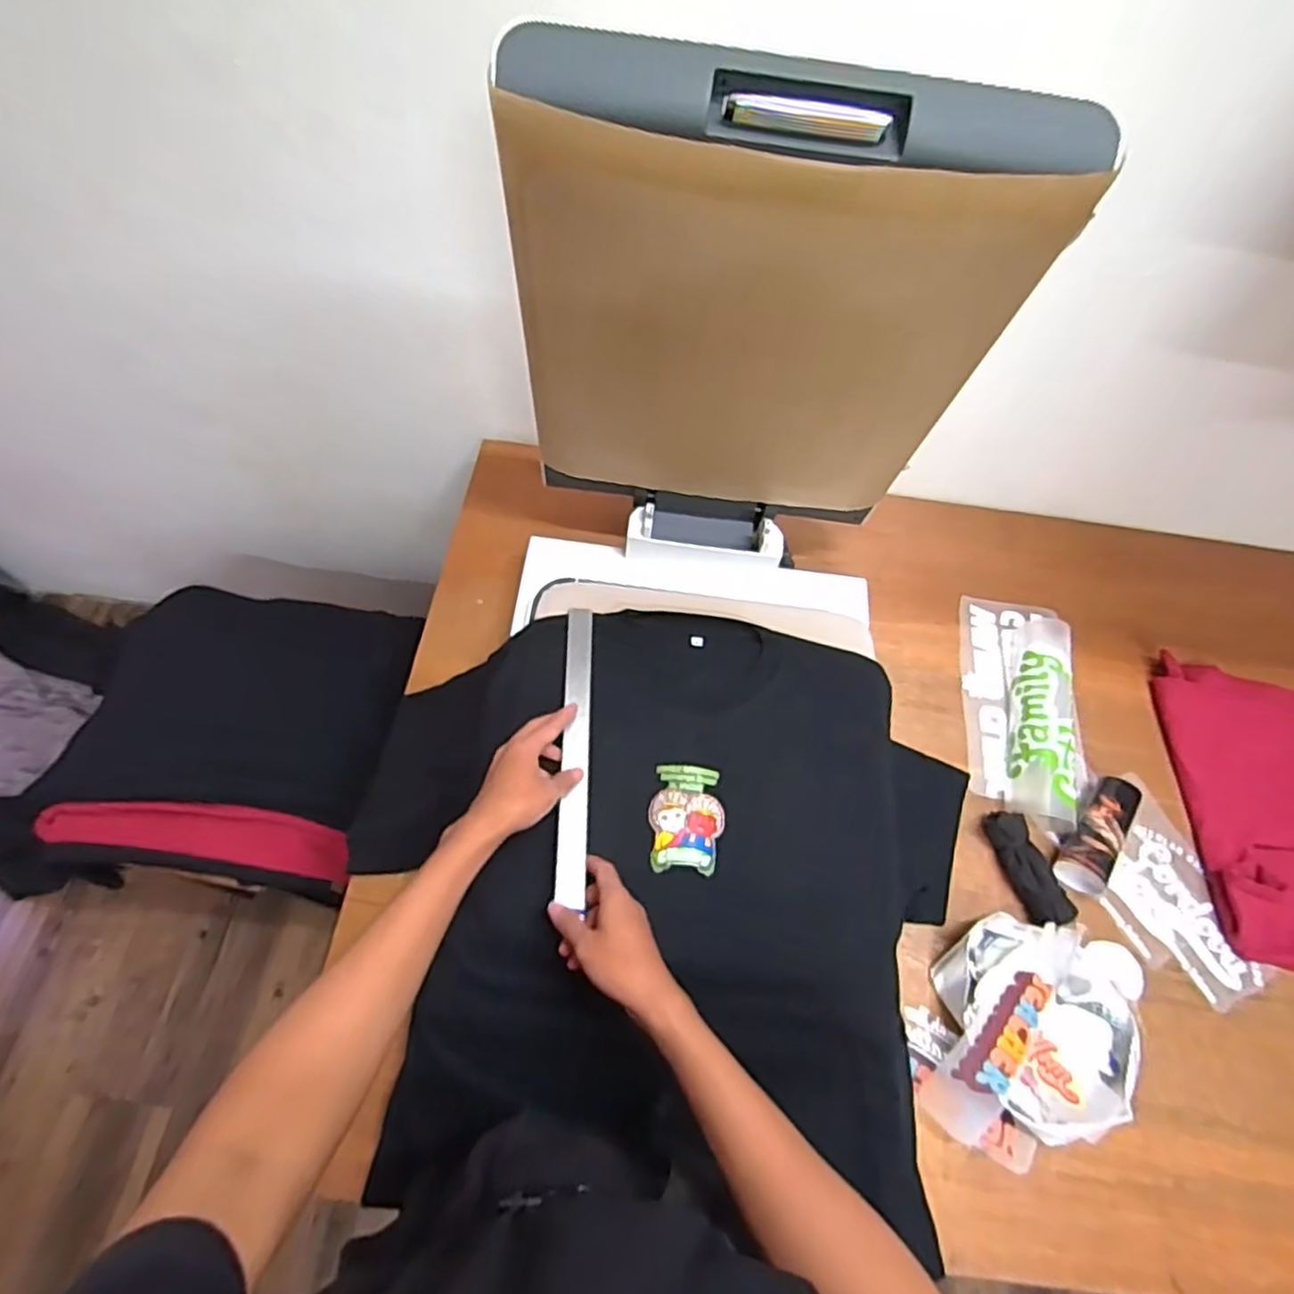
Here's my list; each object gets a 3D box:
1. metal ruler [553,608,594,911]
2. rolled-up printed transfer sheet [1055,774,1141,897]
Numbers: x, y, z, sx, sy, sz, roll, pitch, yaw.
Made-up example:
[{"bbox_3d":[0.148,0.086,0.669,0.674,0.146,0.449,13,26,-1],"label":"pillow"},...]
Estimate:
[{"bbox_3d":[-0.071,0.097,0.693,0.030,0.007,0.312,-3,60,4],"label":"metal ruler"},{"bbox_3d":[0.523,0.215,0.794,0.052,0.048,0.143,37,67,12],"label":"rolled-up printed transfer sheet"}]

